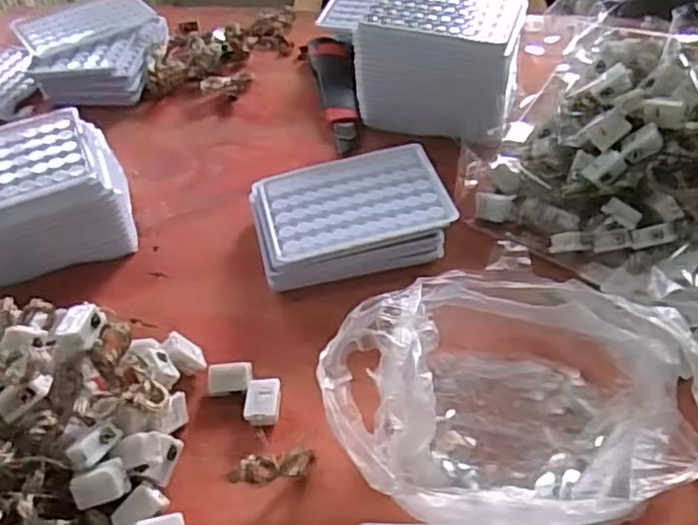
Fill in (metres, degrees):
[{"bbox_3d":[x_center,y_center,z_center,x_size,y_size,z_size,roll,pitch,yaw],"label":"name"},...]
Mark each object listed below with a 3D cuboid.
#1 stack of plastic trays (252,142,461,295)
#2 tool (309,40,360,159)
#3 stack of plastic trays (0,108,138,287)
[{"bbox_3d":[0.000,-0.033,0.516,0.137,0.046,0.101,-11,45,-9],"label":"stack of plastic trays"},{"bbox_3d":[-0.012,-0.162,0.656,0.042,0.028,0.161,-5,44,-3],"label":"tool"},{"bbox_3d":[-0.243,-0.045,0.515,0.141,0.072,0.103,-19,47,-16],"label":"stack of plastic trays"}]

